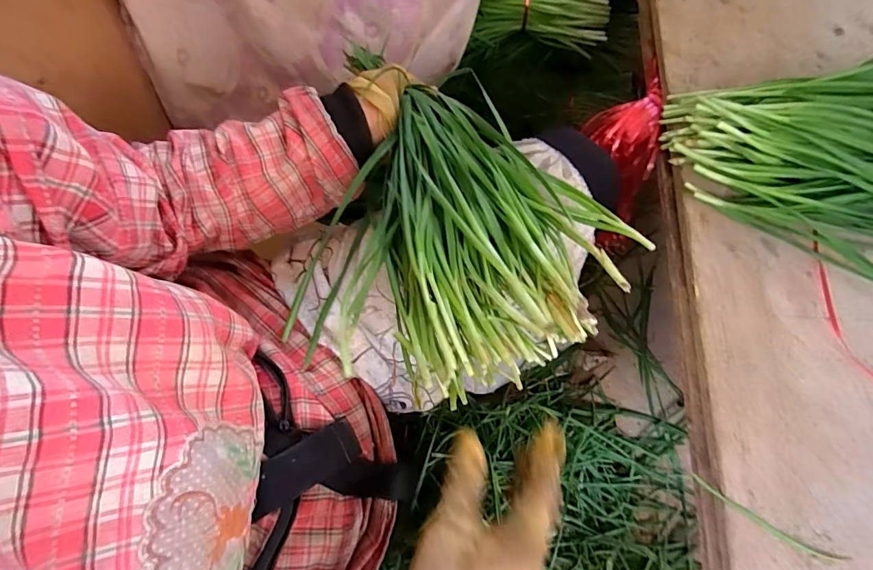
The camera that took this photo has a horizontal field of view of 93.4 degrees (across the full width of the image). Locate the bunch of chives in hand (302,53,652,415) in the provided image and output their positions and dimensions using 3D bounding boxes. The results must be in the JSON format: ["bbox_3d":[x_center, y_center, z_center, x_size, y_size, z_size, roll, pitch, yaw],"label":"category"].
[{"bbox_3d":[0.025,-0.057,0.307,0.223,0.064,0.258,2,73,1],"label":"bunch of chives in hand"}]

